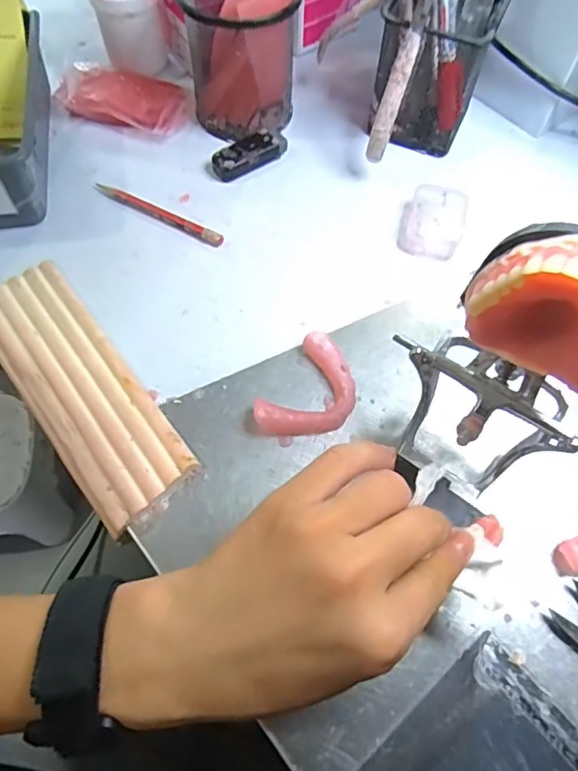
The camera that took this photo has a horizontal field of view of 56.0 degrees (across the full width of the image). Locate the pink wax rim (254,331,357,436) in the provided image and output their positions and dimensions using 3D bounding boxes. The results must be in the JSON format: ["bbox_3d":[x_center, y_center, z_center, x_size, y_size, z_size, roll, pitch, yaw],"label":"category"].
[{"bbox_3d":[0.015,0.005,0.329,0.047,0.017,0.072,30,65,13],"label":"pink wax rim"}]

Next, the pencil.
[{"bbox_3d":[-0.096,-0.127,0.399,0.107,0.006,0.010,26,64,11],"label":"pencil"}]

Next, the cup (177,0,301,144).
[{"bbox_3d":[-0.036,-0.262,0.406,0.077,0.115,0.096,-4,62,-4],"label":"cup"}]

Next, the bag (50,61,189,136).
[{"bbox_3d":[-0.135,-0.242,0.448,0.107,0.022,0.069,17,63,6],"label":"bag"}]

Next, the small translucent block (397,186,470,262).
[{"bbox_3d":[0.104,-0.119,0.395,0.043,0.021,0.050,16,63,6],"label":"small translucent block"}]

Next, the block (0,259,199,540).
[{"bbox_3d":[-0.132,-0.003,0.334,0.060,0.013,0.186,-35,69,-19],"label":"block"}]

